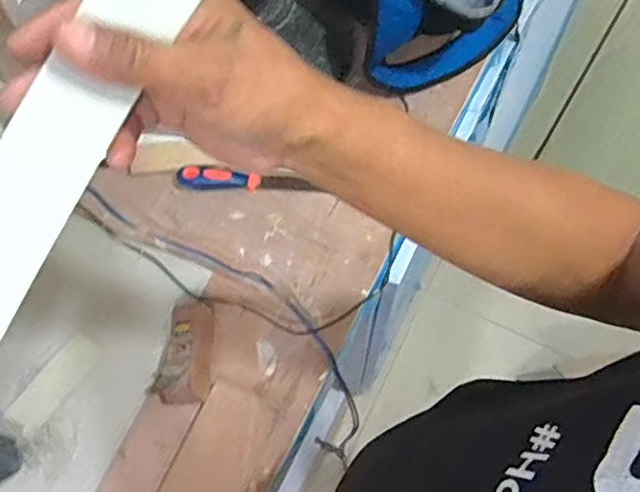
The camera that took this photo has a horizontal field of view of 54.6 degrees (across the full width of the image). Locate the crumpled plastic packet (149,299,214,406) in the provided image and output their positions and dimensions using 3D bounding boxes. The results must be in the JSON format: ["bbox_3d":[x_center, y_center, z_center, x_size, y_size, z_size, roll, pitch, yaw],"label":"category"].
[{"bbox_3d":[-0.151,0.120,0.707,0.067,0.044,0.117,10,66,5],"label":"crumpled plastic packet"}]

